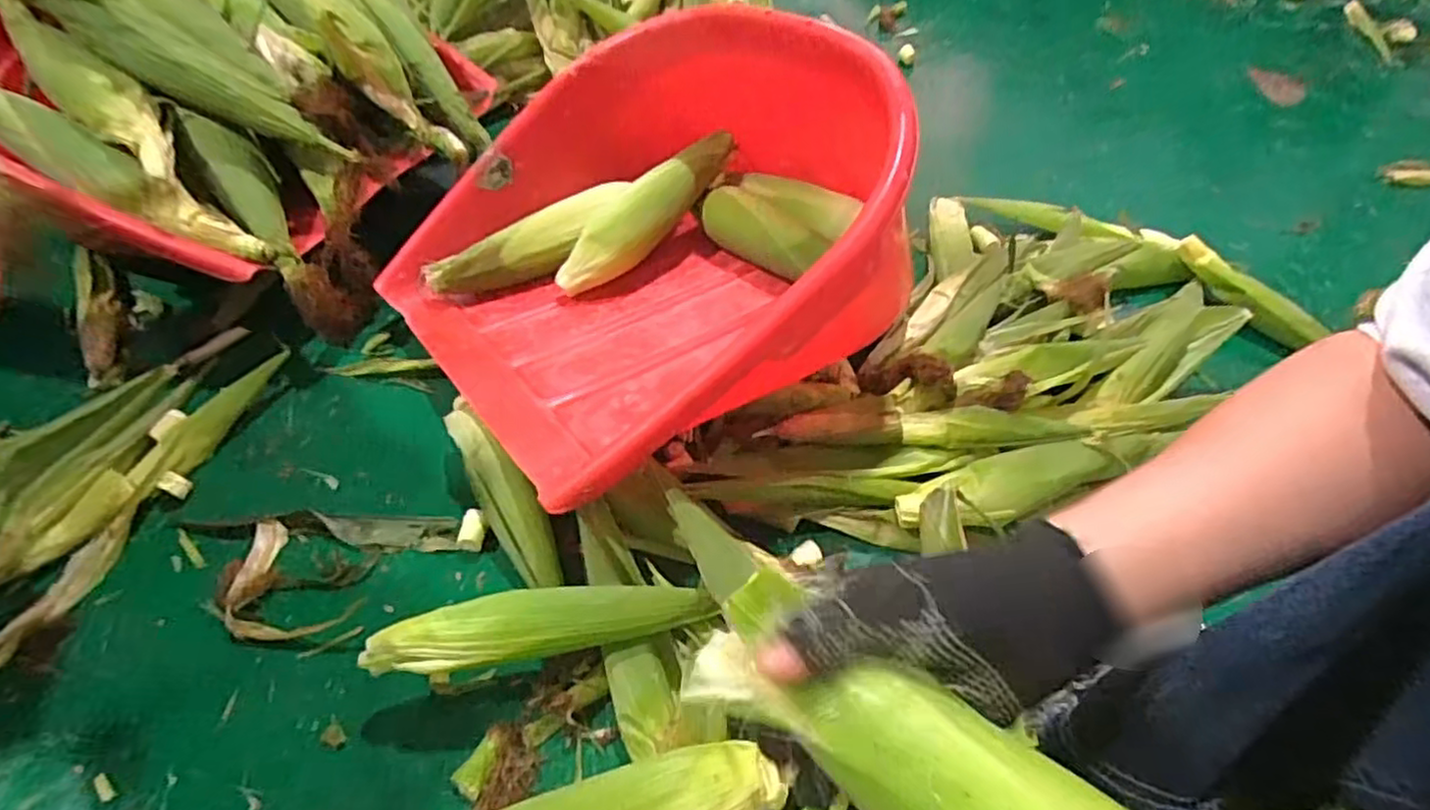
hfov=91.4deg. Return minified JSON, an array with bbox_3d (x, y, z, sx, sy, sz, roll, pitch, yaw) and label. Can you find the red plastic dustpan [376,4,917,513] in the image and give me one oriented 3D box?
[{"bbox_3d":[-0.063,-0.177,0.640,0.433,0.219,0.447,-32,57,-23],"label":"red plastic dustpan"}]

